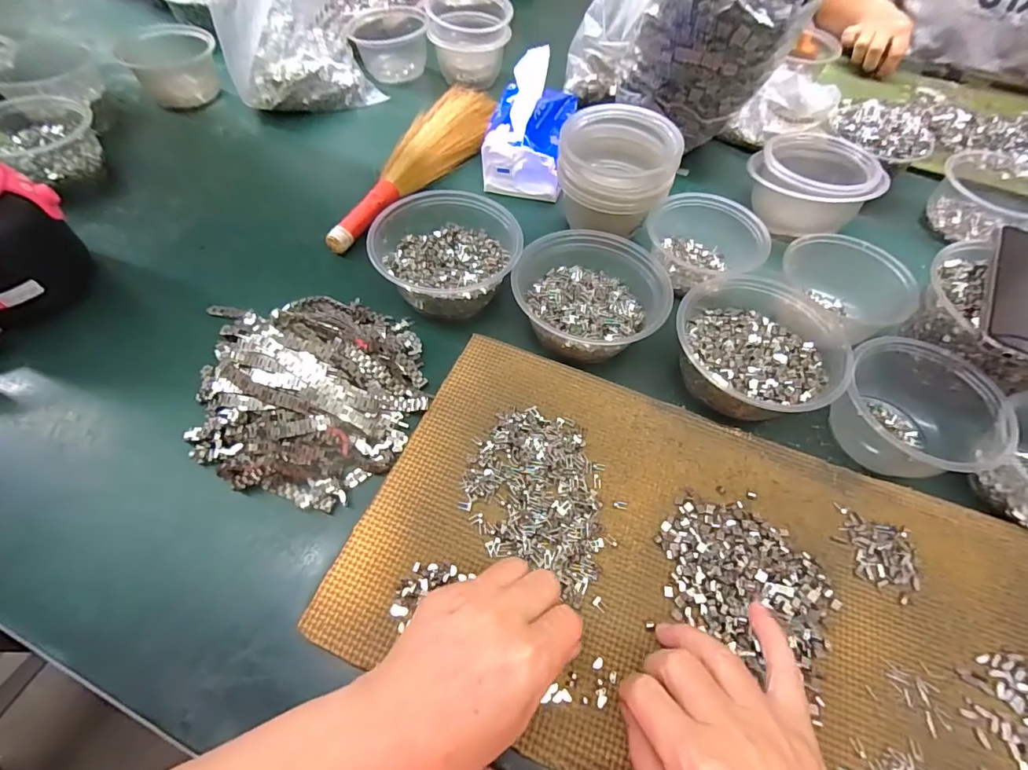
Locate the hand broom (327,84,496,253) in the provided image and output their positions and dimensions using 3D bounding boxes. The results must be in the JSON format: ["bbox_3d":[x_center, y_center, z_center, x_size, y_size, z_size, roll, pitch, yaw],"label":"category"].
[{"bbox_3d":[-0.114,-0.264,0.543,0.070,0.033,0.315,25,61,13],"label":"hand broom"}]

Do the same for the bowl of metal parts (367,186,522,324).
[{"bbox_3d":[-0.069,-0.131,0.443,0.127,0.059,0.136,1,59,-2],"label":"bowl of metal parts"}]

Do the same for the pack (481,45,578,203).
[{"bbox_3d":[0.019,-0.307,0.544,0.093,0.104,0.134,9,59,3],"label":"pack"}]

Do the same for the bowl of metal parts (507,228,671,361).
[{"bbox_3d":[0.071,-0.082,0.421,0.132,0.053,0.130,1,59,-2],"label":"bowl of metal parts"}]

